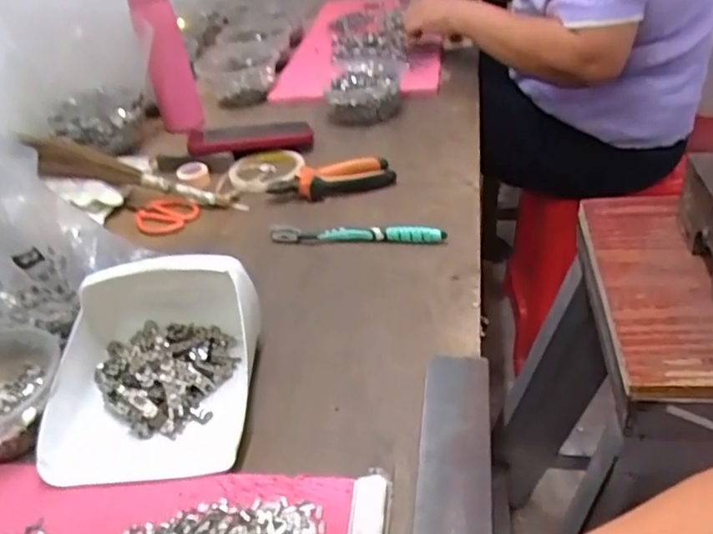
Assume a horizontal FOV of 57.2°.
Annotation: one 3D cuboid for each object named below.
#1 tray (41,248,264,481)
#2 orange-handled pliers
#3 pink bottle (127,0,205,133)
[{"bbox_3d":[-0.160,0.066,0.510,0.156,0.082,0.179,-5,36,1],"label":"tray"},{"bbox_3d":[-0.030,-0.106,0.785,0.148,0.030,0.041,-13,36,-9],"label":"orange-handled pliers"},{"bbox_3d":[-0.274,-0.302,0.940,0.061,0.222,0.036,-14,35,-8],"label":"pink bottle"}]

